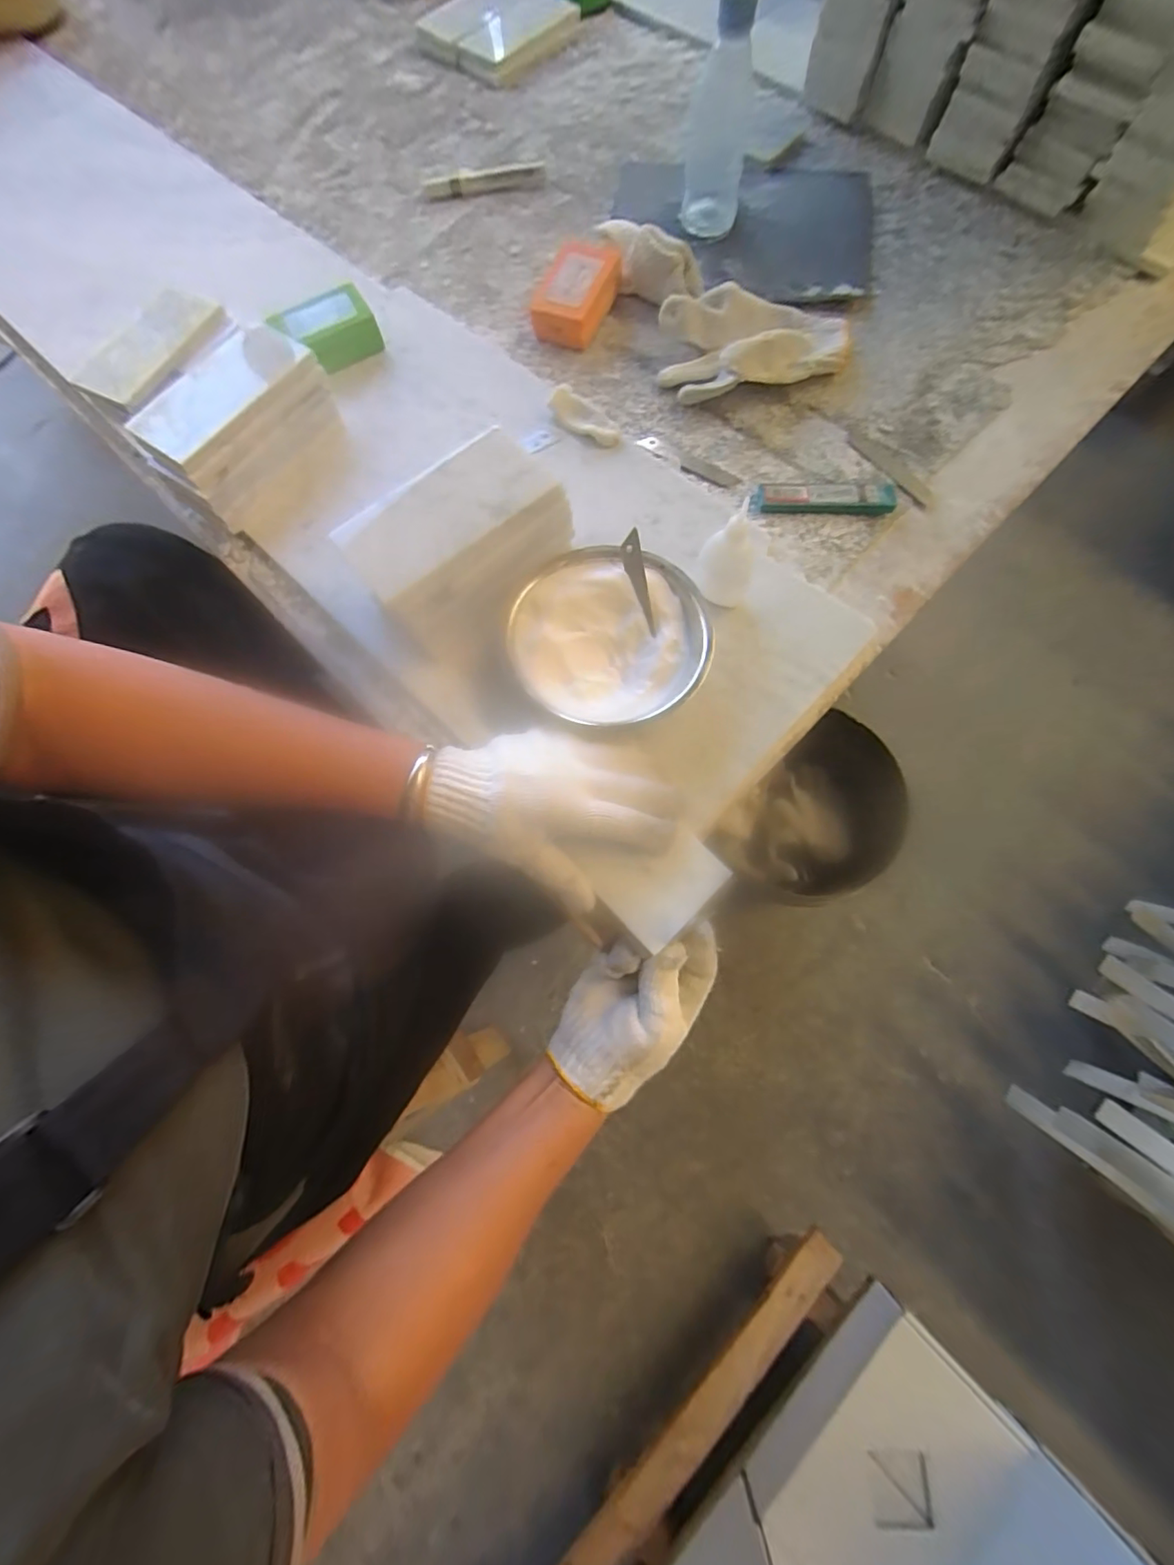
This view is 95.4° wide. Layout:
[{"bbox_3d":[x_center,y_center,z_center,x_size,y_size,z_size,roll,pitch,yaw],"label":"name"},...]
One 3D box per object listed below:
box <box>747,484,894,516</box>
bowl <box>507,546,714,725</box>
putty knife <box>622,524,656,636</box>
[{"bbox_3d":[0.206,-0.251,0.469,0.122,0.013,0.031,2,72,1],"label":"box"},{"bbox_3d":[0.017,-0.107,0.408,0.142,0.046,0.134,0,72,1],"label":"bowl"},{"bbox_3d":[0.040,-0.149,0.404,0.014,0.011,0.076,-15,93,-4],"label":"putty knife"}]

